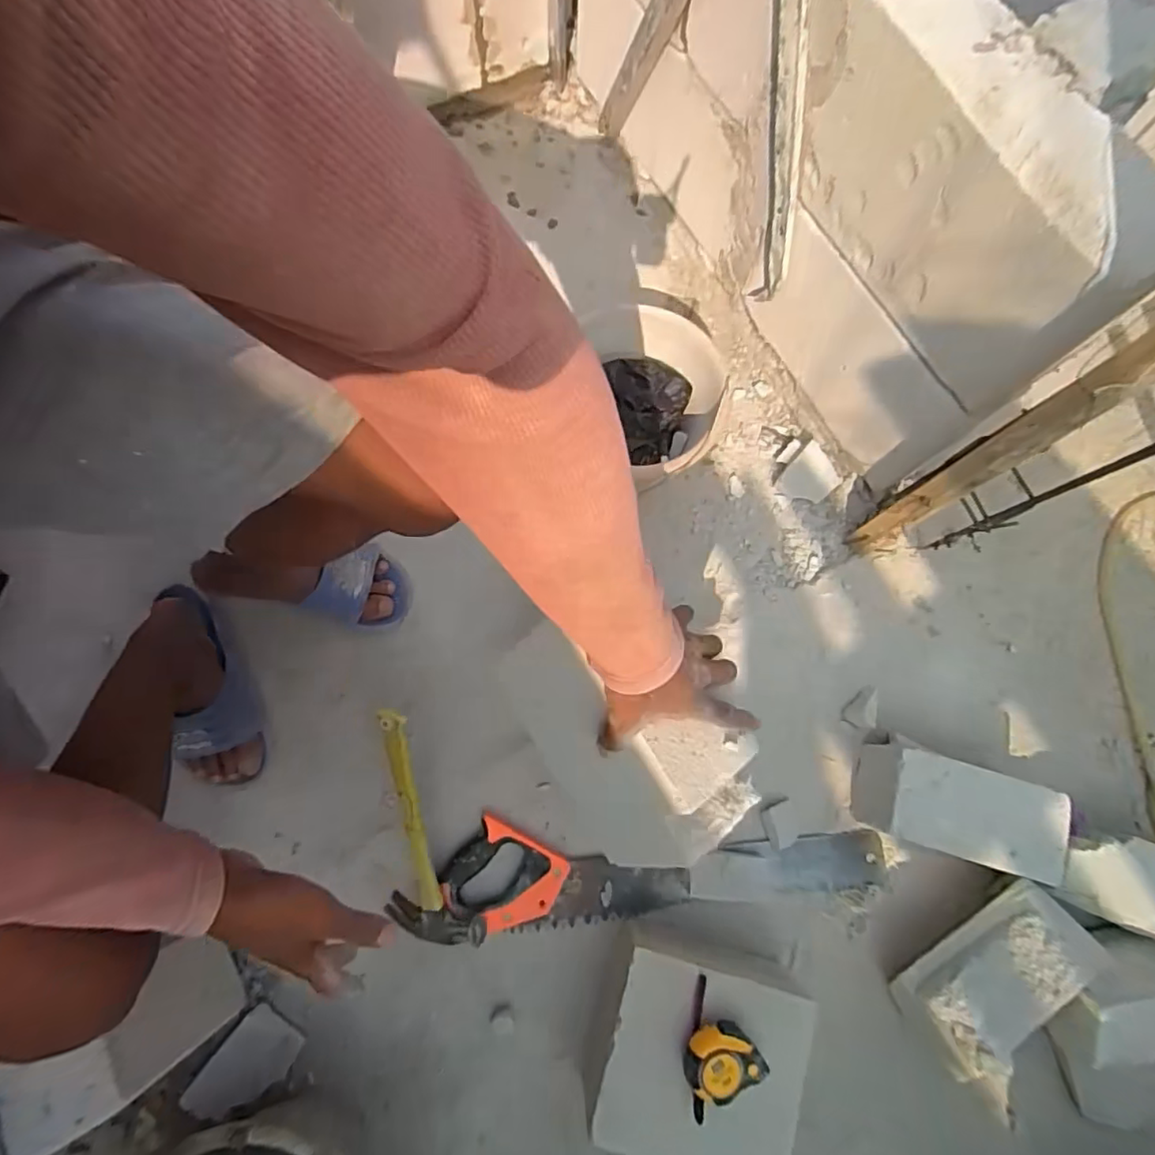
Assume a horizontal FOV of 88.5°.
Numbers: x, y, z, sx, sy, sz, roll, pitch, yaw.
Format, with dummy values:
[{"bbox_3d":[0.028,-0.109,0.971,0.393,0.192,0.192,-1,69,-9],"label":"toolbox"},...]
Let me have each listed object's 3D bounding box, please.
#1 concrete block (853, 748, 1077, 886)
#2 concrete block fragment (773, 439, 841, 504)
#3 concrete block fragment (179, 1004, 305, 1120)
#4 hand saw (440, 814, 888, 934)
[{"bbox_3d":[0.456,0.274,0.713,0.204,0.089,0.116,18,74,3],"label":"concrete block"},{"bbox_3d":[0.338,-0.146,0.871,0.074,0.013,0.083,42,98,-2],"label":"concrete block fragment"},{"bbox_3d":[-0.362,0.536,0.647,0.074,0.010,0.100,49,56,-11],"label":"concrete block fragment"},{"bbox_3d":[0.101,0.367,0.715,0.539,0.038,0.128,3,74,-1],"label":"hand saw"}]

